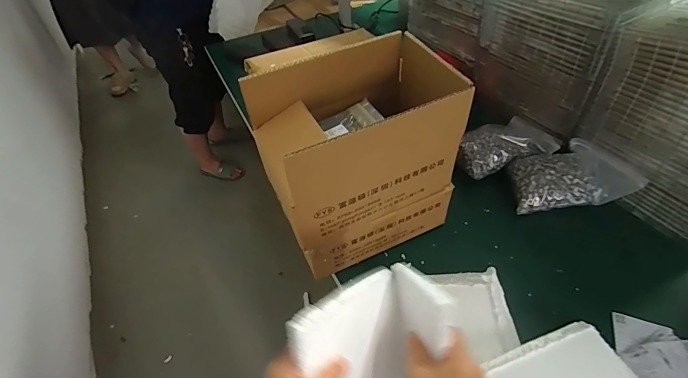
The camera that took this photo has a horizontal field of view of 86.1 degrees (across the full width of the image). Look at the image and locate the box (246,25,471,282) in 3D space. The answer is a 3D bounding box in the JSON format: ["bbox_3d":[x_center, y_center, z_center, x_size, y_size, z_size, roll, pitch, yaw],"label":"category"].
[{"bbox_3d":[0.024,-0.048,0.592,0.266,0.280,0.190,-22,50,-15],"label":"box"}]

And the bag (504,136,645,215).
[{"bbox_3d":[0.424,-0.030,0.706,0.196,0.053,0.135,-3,48,2],"label":"bag"}]

